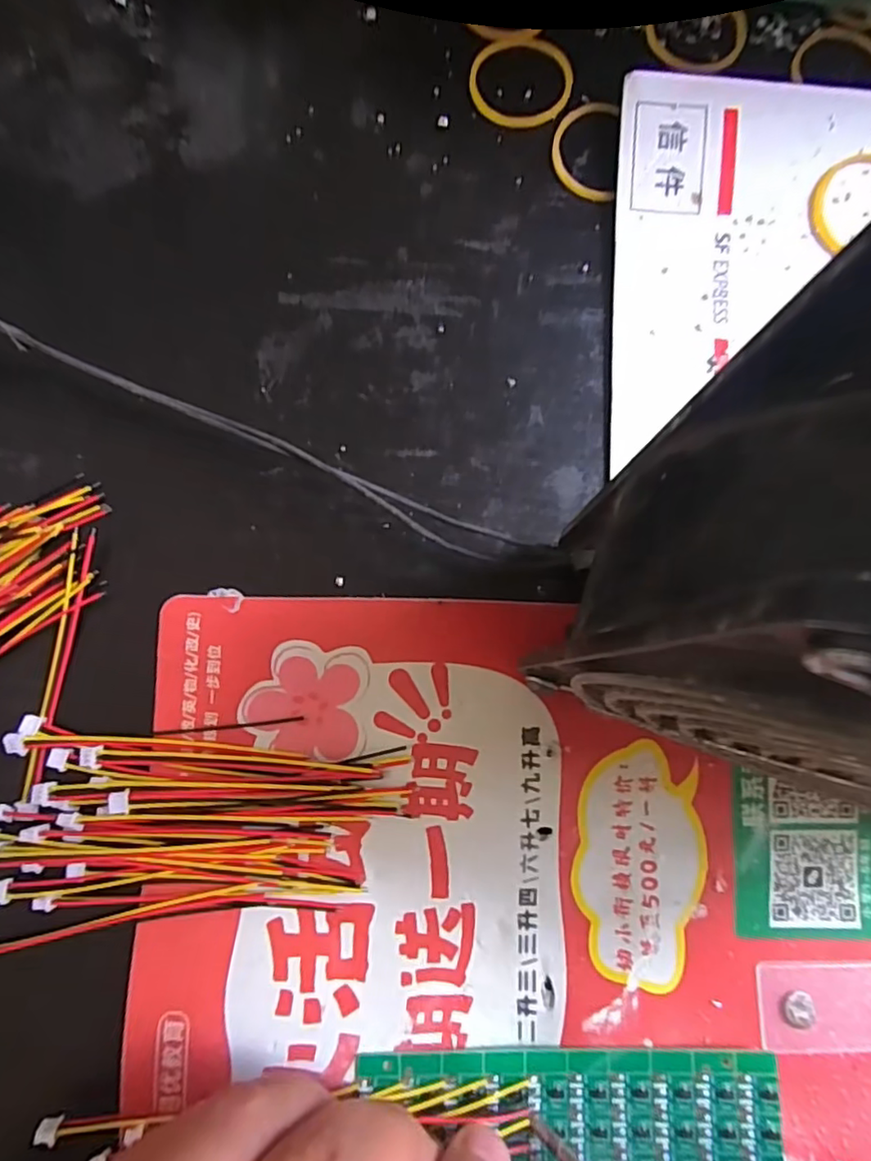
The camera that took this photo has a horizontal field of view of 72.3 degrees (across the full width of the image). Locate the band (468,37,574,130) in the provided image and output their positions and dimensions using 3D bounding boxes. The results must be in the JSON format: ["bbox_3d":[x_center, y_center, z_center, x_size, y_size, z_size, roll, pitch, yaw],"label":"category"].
[{"bbox_3d":[0.026,-0.149,0.176,0.031,0.004,0.029,0,84,-2],"label":"band"}]

